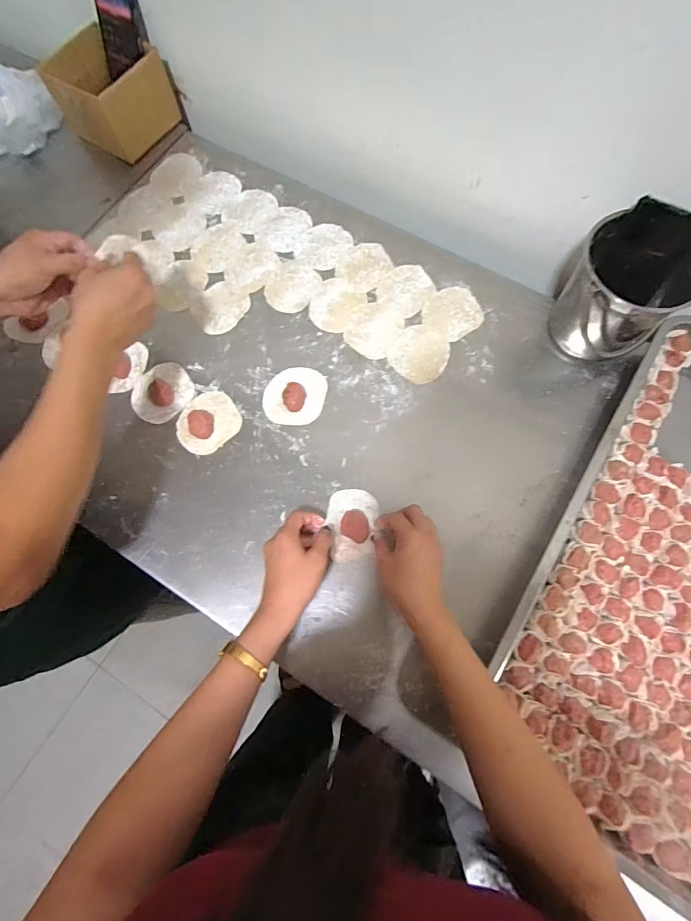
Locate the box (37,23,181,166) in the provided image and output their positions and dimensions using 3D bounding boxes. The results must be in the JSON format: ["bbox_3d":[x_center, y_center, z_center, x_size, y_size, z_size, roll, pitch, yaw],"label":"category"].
[{"bbox_3d":[-0.372,-0.585,0.685,0.136,0.098,0.137,33,77,10],"label":"box"}]

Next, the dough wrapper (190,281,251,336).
[{"bbox_3d":[-0.180,-0.224,0.623,0.081,0.004,0.076,1,75,-4],"label":"dough wrapper"}]

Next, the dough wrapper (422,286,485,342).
[{"bbox_3d":[0.158,-0.213,0.615,0.076,0.004,0.081,0,74,1],"label":"dough wrapper"}]

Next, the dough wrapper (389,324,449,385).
[{"bbox_3d":[0.103,-0.149,0.590,0.081,0.004,0.081,0,74,1],"label":"dough wrapper"}]

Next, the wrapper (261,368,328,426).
[{"bbox_3d":[-0.069,-0.091,0.576,0.081,0.025,0.082,0,74,1],"label":"wrapper"}]

